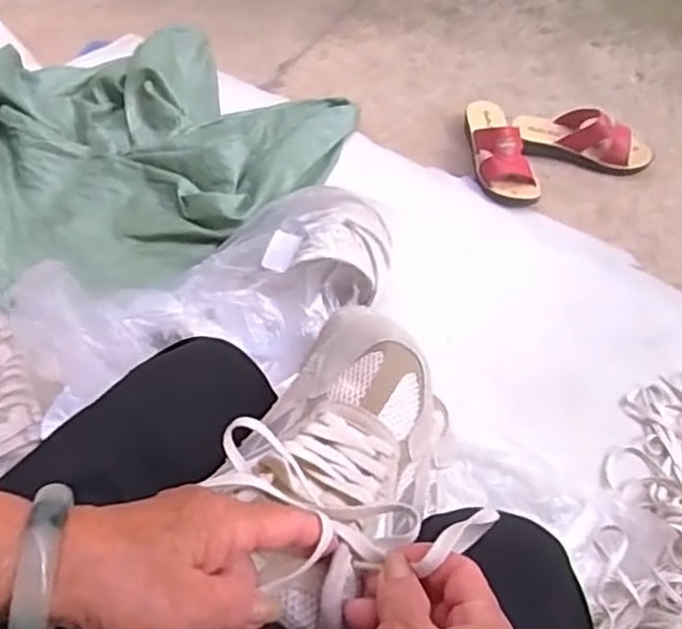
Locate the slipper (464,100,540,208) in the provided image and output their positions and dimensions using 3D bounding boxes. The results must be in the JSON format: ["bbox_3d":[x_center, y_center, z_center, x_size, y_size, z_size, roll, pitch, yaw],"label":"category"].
[{"bbox_3d":[0.255,-0.282,1.124,0.085,0.074,0.233,-10,59,-4],"label":"slipper"}]

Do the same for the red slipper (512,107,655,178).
[{"bbox_3d":[0.408,-0.297,1.141,0.228,0.074,0.098,8,59,7],"label":"red slipper"}]

